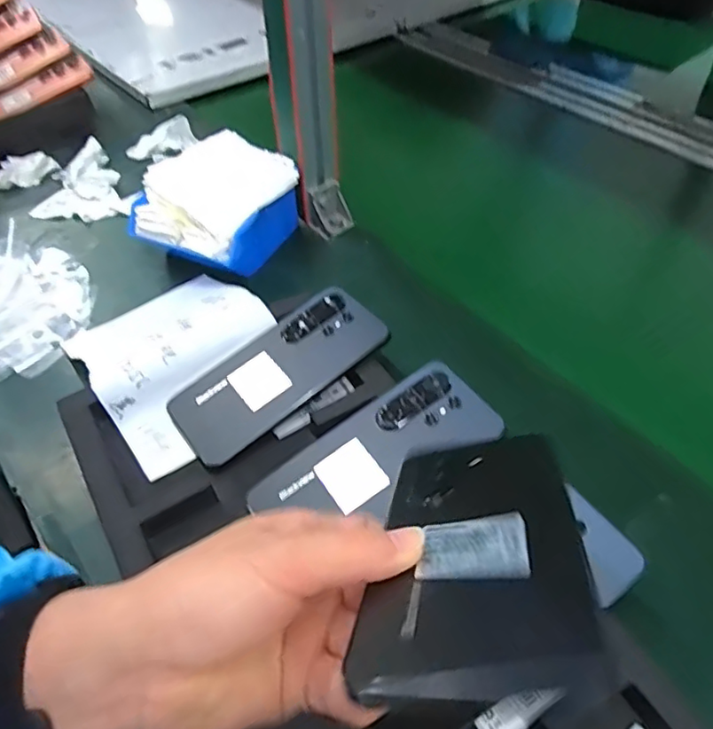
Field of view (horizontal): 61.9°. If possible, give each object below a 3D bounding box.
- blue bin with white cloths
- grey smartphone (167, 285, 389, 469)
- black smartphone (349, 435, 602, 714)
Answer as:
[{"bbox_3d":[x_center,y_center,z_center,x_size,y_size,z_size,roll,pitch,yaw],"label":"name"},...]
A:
[{"bbox_3d":[-0.136,-0.150,0.584,0.140,0.082,0.130,21,51,19],"label":"blue bin with white cloths"},{"bbox_3d":[-0.060,0.004,0.454,0.166,0.006,0.076,-37,56,-13],"label":"grey smartphone"},{"bbox_3d":[0.047,0.066,0.233,0.073,0.005,0.158,-8,14,14],"label":"black smartphone"}]

